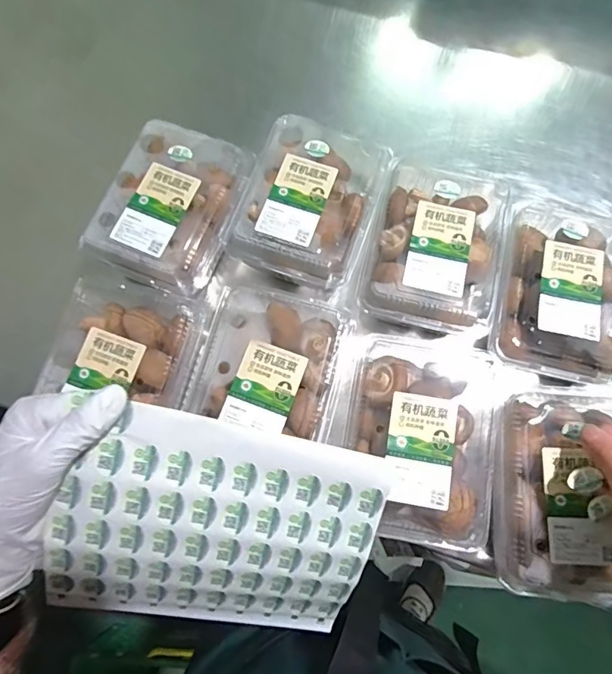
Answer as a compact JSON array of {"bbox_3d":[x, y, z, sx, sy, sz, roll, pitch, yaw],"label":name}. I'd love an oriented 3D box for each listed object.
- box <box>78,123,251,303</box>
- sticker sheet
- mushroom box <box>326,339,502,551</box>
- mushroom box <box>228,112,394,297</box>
[{"bbox_3d":[-0.133,-0.128,0.492,0.125,0.069,0.162,25,77,8],"label":"box"},{"bbox_3d":[-0.060,0.134,0.323,0.203,0.022,0.161,13,104,-7],"label":"sticker sheet"},{"bbox_3d":[0.101,0.086,0.428,0.143,0.058,0.179,13,75,4],"label":"mushroom box"},{"bbox_3d":[0.009,-0.131,0.497,0.126,0.078,0.169,21,76,7],"label":"mushroom box"}]

